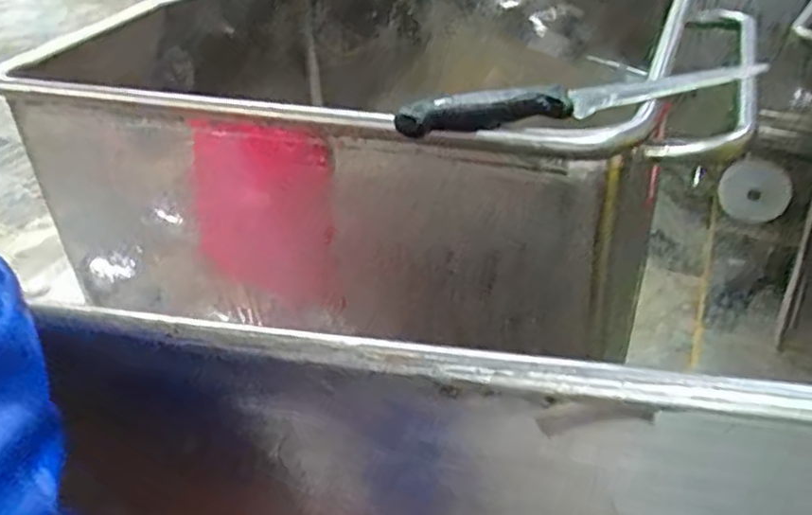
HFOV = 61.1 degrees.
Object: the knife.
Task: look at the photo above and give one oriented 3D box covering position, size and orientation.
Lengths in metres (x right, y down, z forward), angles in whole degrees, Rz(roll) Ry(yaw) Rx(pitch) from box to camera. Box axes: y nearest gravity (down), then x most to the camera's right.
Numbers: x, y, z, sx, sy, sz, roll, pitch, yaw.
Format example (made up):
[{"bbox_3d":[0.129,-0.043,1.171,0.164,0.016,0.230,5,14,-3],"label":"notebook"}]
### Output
[{"bbox_3d":[0.146,-0.124,0.532,0.315,0.027,0.047,-12,36,-16],"label":"knife"}]

